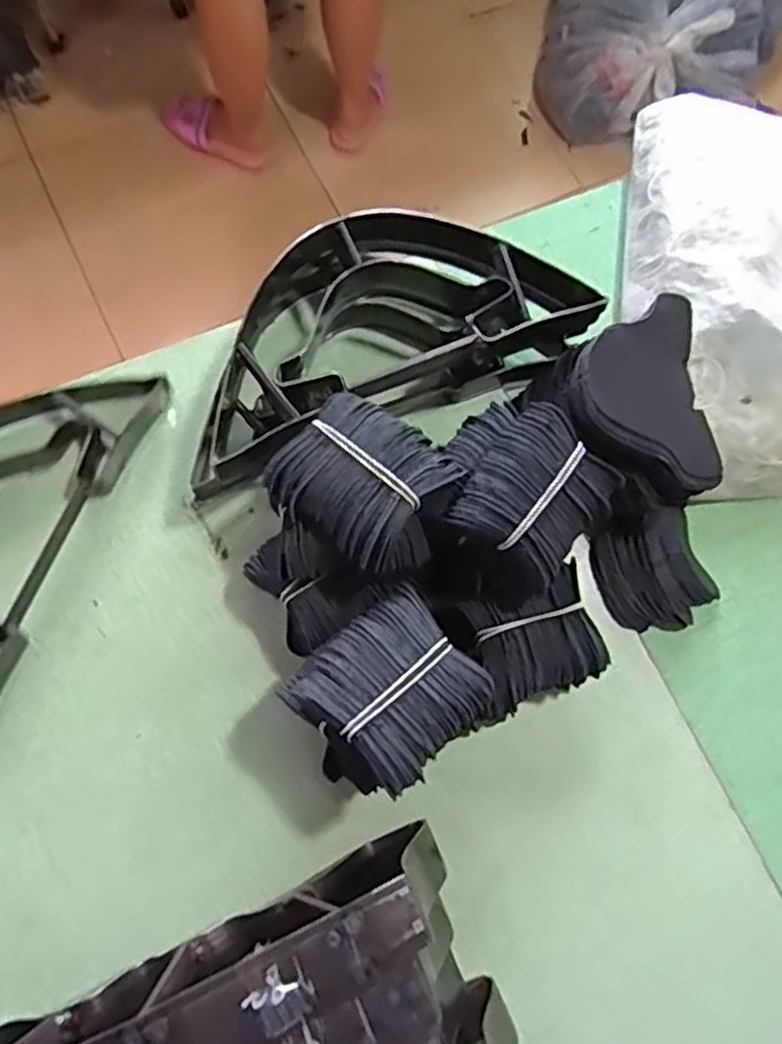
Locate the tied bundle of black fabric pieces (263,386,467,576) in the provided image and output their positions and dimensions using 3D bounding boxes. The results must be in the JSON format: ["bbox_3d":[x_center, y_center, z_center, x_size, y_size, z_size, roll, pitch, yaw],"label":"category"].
[{"bbox_3d":[-0.015,-0.019,0.428,0.100,0.061,0.080,33,75,5],"label":"tied bundle of black fabric pieces"}]

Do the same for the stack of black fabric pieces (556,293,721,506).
[{"bbox_3d":[0.159,-0.087,0.487,0.090,0.047,0.122,-3,70,-2],"label":"stack of black fabric pieces"}]

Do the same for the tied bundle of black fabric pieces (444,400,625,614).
[{"bbox_3d":[0.073,-0.015,0.440,0.096,0.068,0.097,39,75,6],"label":"tied bundle of black fabric pieces"}]

